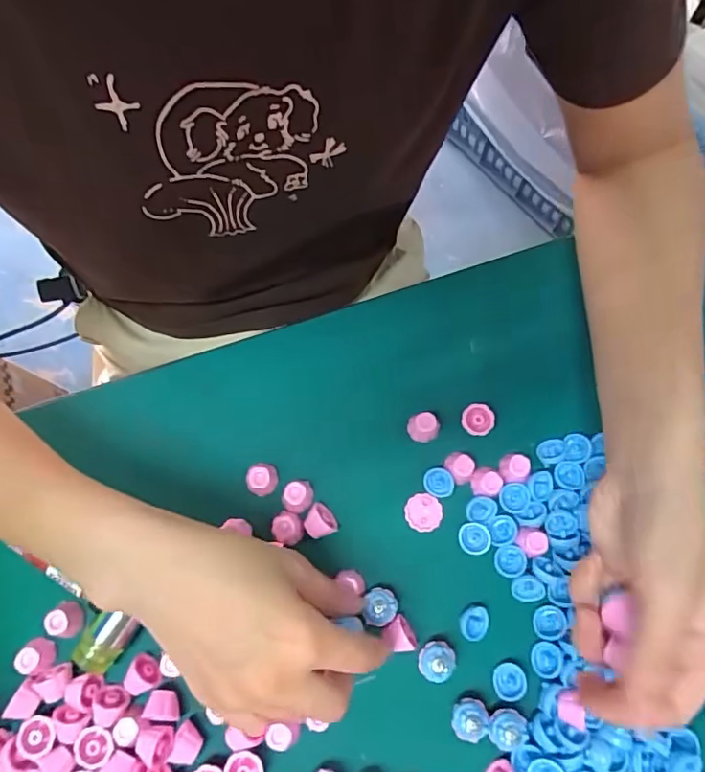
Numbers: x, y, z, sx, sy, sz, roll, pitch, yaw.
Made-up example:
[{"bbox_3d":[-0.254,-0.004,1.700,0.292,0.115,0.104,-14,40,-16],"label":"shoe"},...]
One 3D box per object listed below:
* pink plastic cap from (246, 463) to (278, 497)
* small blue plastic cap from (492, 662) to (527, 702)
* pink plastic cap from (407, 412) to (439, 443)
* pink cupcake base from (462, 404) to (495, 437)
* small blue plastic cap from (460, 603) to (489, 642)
[{"bbox_3d":[-0.060,0.060,0.350,0.021,0.017,0.020,0,73,0],"label":"pink plastic cap"},{"bbox_3d":[0.092,0.173,0.314,0.017,0.008,0.019,-7,73,-2],"label":"small blue plastic cap"},{"bbox_3d":[0.047,0.028,0.357,0.018,0.017,0.018,0,73,0],"label":"pink plastic cap"},{"bbox_3d":[0.083,0.023,0.358,0.020,0.012,0.020,0,73,0],"label":"pink cupcake base"},{"bbox_3d":[0.074,0.143,0.324,0.020,0.005,0.017,-42,77,-12],"label":"small blue plastic cap"}]

